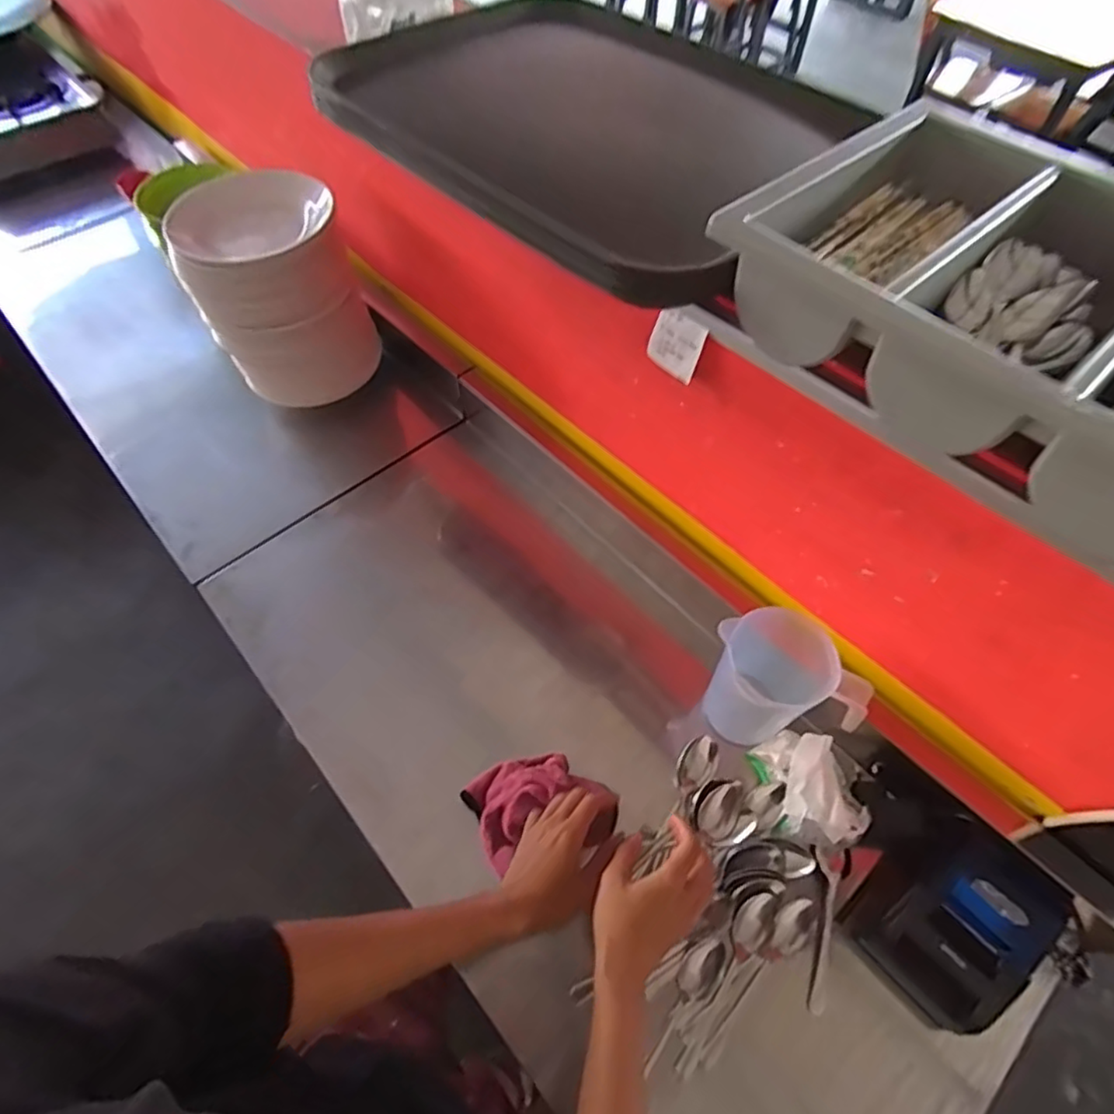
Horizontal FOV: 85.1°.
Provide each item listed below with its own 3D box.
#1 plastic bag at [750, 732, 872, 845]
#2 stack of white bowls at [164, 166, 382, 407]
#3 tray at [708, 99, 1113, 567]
[{"bbox_3d":[0.280,0.256,0.676,0.088,0.098,0.119,-5,59,-2],"label":"plastic bag"},{"bbox_3d":[-0.435,-0.412,0.954,0.229,0.249,0.262,-22,61,-12],"label":"stack of white bowls"},{"bbox_3d":[0.380,-0.139,0.411,0.265,0.082,0.484,-36,65,-20],"label":"tray"}]

